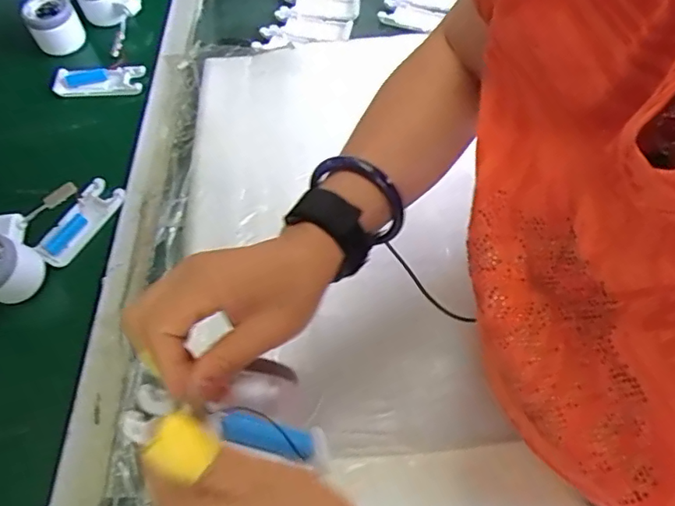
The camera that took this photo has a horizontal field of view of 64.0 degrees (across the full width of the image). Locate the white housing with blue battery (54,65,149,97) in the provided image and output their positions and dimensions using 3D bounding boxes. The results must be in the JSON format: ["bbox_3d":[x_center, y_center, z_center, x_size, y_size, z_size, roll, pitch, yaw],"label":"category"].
[{"bbox_3d":[-0.299,-0.215,0.676,0.109,0.020,0.036,-4,61,-1],"label":"white housing with blue battery"}]

